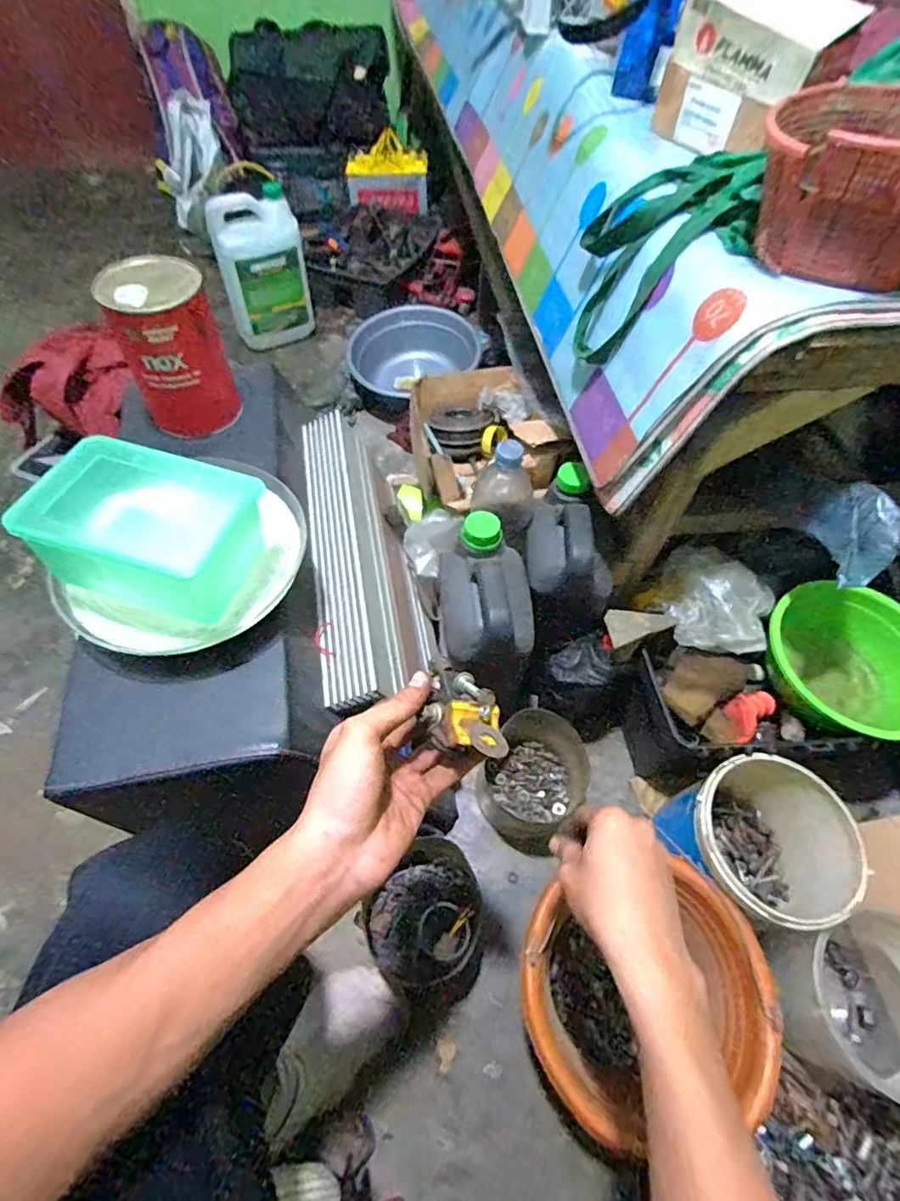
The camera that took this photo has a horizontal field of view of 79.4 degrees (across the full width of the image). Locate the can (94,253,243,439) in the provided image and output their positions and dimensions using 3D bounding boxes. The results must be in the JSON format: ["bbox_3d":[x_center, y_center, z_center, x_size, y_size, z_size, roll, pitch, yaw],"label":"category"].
[{"bbox_3d":[-0.297,-0.267,0.588,0.097,0.153,0.099,-24,62,-17],"label":"can"}]

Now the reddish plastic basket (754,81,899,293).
[{"bbox_3d":[0.362,-0.348,0.474,0.184,0.115,0.174,40,64,21],"label":"reddish plastic basket"}]

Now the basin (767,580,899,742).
[{"bbox_3d":[0.533,0.090,0.740,0.197,0.094,0.224,-18,60,-13],"label":"basin"}]

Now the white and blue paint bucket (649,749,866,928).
[{"bbox_3d":[0.370,0.298,0.666,0.184,0.153,0.173,1,57,-2],"label":"white and blue paint bucket"}]

